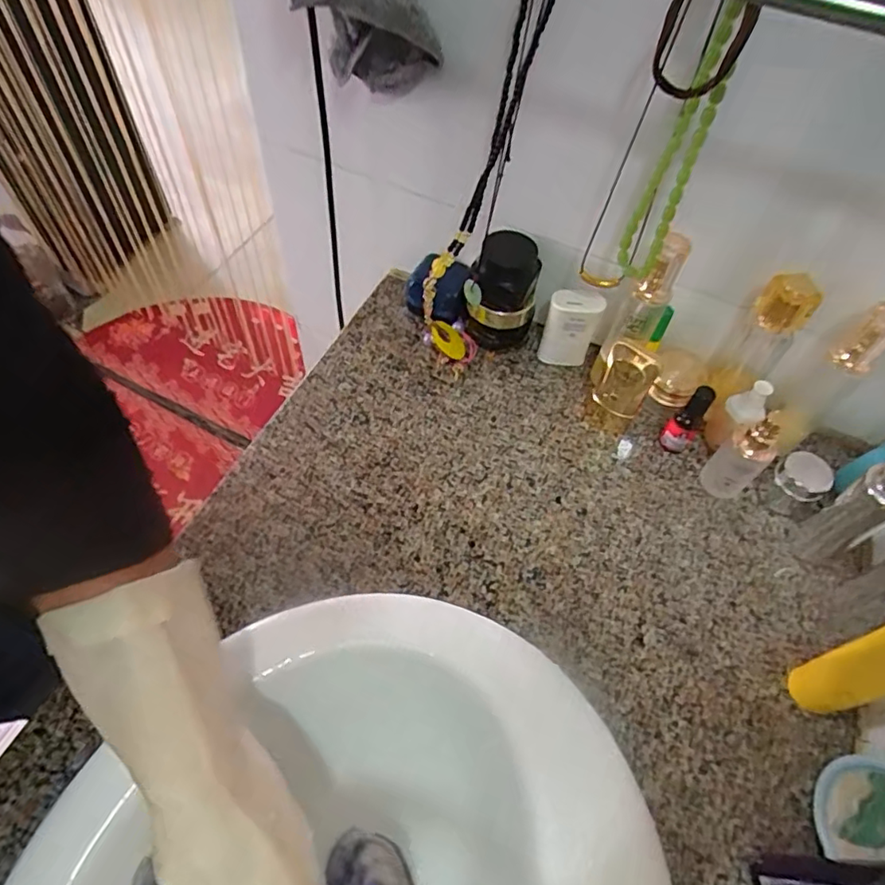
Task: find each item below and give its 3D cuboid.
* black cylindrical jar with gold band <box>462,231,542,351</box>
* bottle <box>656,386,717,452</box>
[{"bbox_3d":[0.068,-0.163,0.634,0.068,0.135,0.058,19,57,8],"label":"black cylindrical jar with gold band"},{"bbox_3d":[0.251,-0.025,0.590,0.029,0.089,0.031,2,57,-3],"label":"bottle"}]

